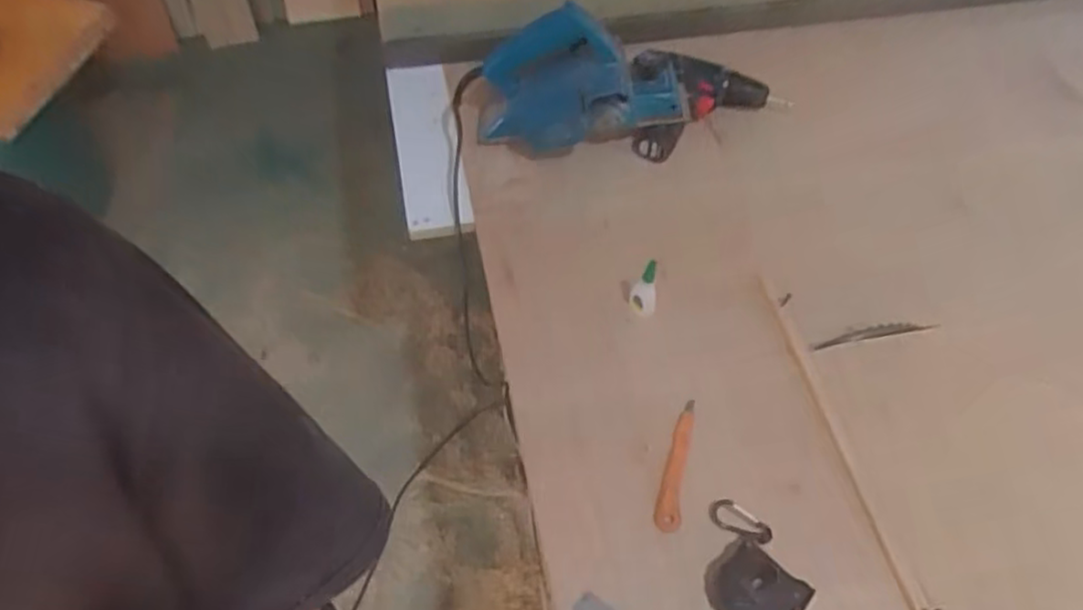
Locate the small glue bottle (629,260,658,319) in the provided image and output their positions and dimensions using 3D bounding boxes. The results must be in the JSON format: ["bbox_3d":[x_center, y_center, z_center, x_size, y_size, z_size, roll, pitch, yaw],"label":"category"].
[{"bbox_3d":[0.120,-0.016,0.803,0.022,0.088,0.024,-15,58,-12],"label":"small glue bottle"}]

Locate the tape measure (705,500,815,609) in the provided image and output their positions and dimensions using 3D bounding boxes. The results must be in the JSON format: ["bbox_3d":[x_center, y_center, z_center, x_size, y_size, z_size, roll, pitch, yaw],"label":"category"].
[{"bbox_3d":[0.195,0.252,0.651,0.079,0.047,0.149,-14,58,-11],"label":"tape measure"}]

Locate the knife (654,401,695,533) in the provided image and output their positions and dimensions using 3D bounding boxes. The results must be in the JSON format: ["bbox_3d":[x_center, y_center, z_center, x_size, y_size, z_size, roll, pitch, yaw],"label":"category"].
[{"bbox_3d":[0.140,0.163,0.729,0.025,0.009,0.144,14,57,8],"label":"knife"}]

